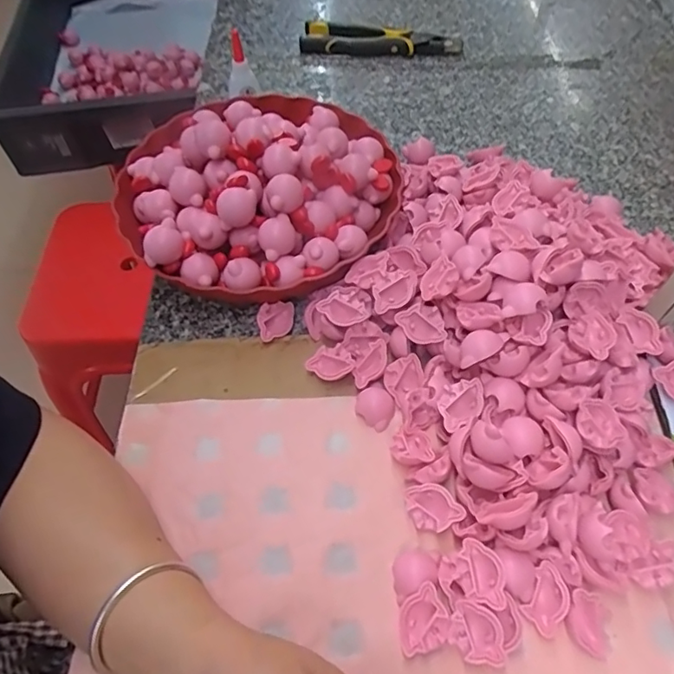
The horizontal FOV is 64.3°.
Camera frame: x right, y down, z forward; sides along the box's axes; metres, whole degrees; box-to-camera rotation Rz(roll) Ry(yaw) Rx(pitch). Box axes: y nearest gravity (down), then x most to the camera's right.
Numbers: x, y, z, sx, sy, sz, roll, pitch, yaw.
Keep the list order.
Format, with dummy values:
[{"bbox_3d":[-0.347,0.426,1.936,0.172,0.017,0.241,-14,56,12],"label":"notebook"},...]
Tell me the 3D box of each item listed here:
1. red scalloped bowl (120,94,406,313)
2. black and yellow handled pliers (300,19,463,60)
[{"bbox_3d":[-0.068,-0.136,0.467,0.232,0.097,0.233,0,58,1],"label":"red scalloped bowl"},{"bbox_3d":[0.055,-0.369,0.667,0.196,0.023,0.050,3,58,3],"label":"black and yellow handled pliers"}]

